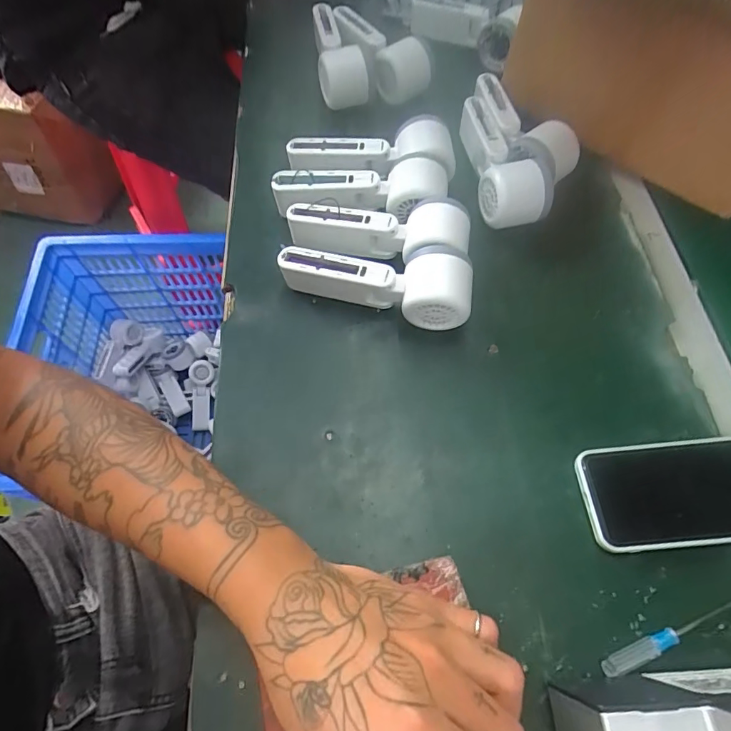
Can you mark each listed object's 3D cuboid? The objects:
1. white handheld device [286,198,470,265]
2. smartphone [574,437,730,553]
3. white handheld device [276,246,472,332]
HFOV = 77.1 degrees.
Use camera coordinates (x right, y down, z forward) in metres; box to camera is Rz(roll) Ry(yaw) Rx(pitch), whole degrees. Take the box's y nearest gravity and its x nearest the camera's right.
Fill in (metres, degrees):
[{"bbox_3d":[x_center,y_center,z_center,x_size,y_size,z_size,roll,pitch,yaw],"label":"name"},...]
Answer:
[{"bbox_3d":[0.012,-0.126,0.419,0.165,0.055,0.059,18,64,7],"label":"white handheld device"},{"bbox_3d":[0.236,0.092,0.338,0.144,0.007,0.074,-7,61,3],"label":"smartphone"},{"bbox_3d":[0.009,-0.074,0.393,0.160,0.066,0.048,13,63,5],"label":"white handheld device"}]

